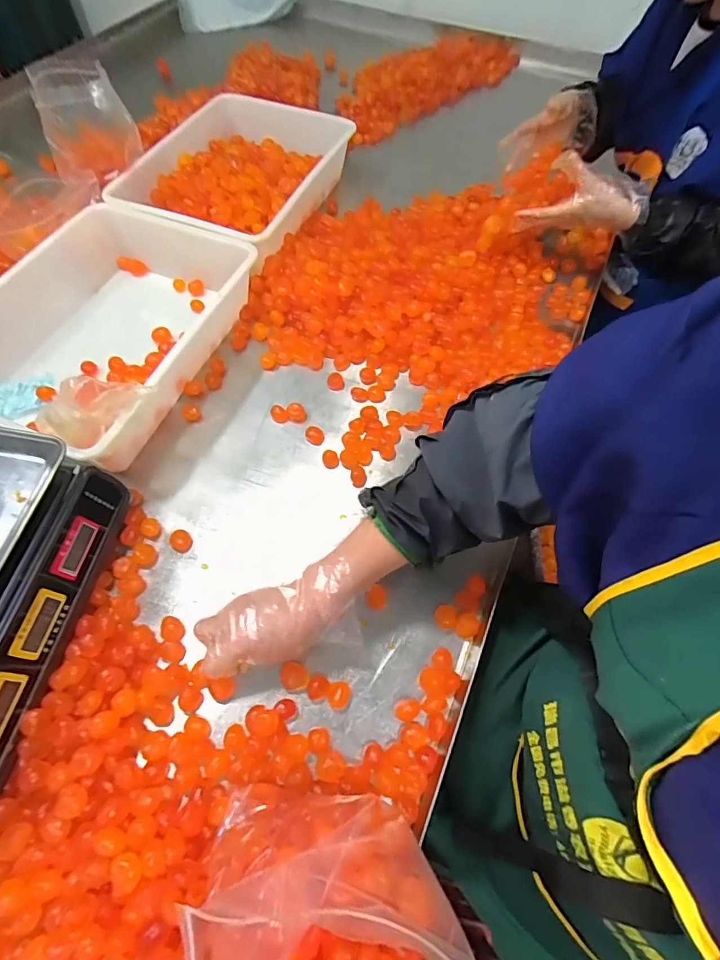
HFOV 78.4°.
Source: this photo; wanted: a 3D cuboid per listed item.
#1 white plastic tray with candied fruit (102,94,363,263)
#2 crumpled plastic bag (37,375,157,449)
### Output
[{"bbox_3d":[-0.236,-0.575,0.848,0.333,0.099,0.429,15,63,7],"label":"white plastic tray with candied fruit"},{"bbox_3d":[-0.304,-0.087,0.503,0.100,0.056,0.084,5,62,1],"label":"crumpled plastic bag"}]

